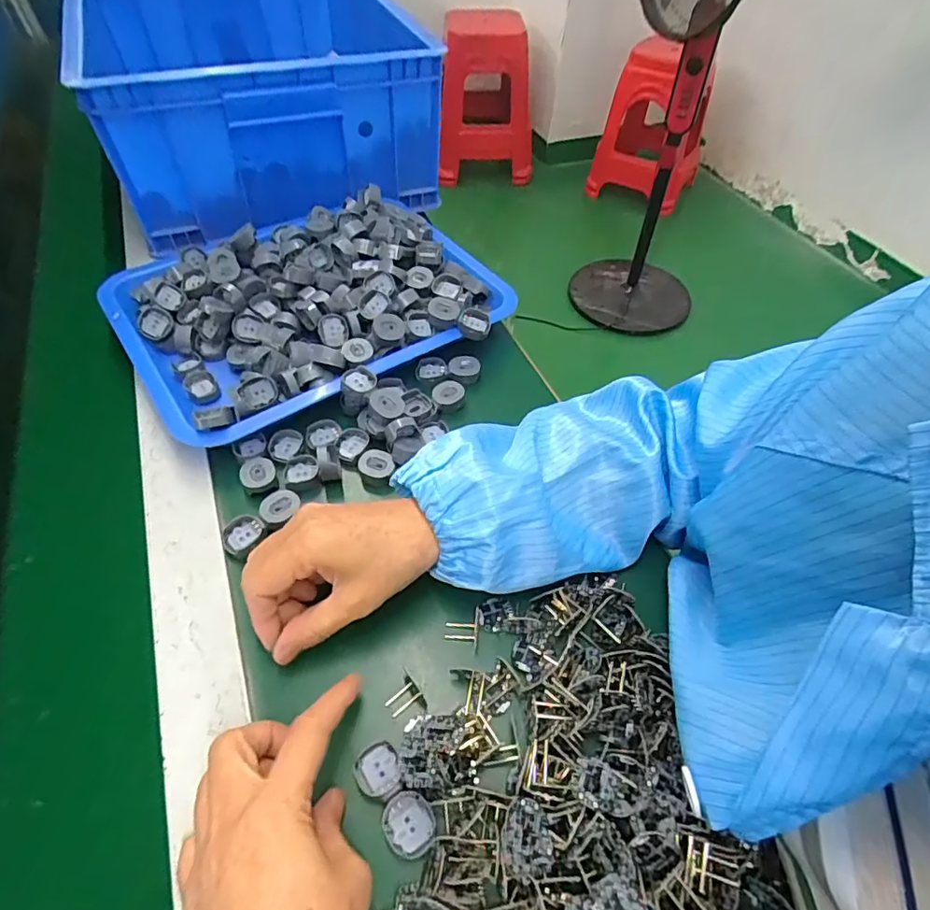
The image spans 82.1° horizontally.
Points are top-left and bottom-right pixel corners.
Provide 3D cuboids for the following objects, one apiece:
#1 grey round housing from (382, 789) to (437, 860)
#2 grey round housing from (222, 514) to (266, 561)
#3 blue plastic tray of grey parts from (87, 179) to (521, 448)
[{"bbox_3d":[-0.029,0.192,0.278,0.027,0.005,0.029,-14,53,-13],"label":"grey round housing"},{"bbox_3d":[-0.159,0.057,0.379,0.027,0.012,0.029,1,51,-2],"label":"grey round housing"},{"bbox_3d":[-0.145,-0.153,0.516,0.336,0.056,0.261,-25,57,-21],"label":"blue plastic tray of grey parts"}]

